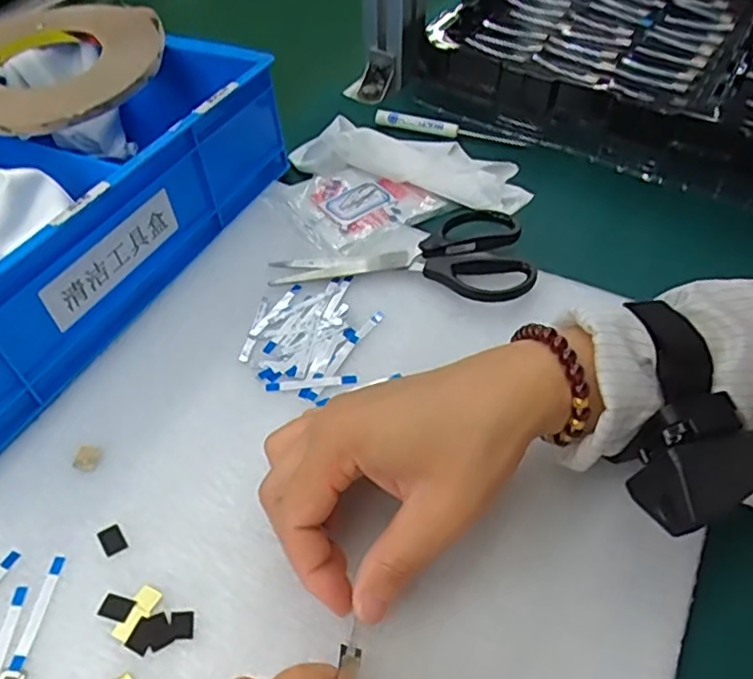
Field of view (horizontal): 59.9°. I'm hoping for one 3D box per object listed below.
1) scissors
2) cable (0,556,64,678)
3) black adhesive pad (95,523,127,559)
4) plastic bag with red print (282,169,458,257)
[{"bbox_3d":[0.017,-0.059,0.424,0.161,0.015,0.072,4,51,2],"label":"scissors"},{"bbox_3d":[-0.147,0.123,0.282,0.010,0.004,0.059,7,51,4],"label":"cable"},{"bbox_3d":[-0.124,0.095,0.308,0.010,0.004,0.015,-31,57,-18],"label":"black adhesive pad"},{"bbox_3d":[-0.010,-0.099,0.467,0.106,0.013,0.074,-27,57,-22],"label":"plastic bag with red print"}]

